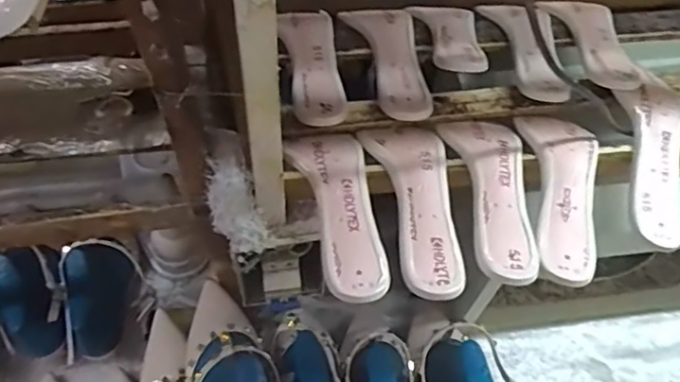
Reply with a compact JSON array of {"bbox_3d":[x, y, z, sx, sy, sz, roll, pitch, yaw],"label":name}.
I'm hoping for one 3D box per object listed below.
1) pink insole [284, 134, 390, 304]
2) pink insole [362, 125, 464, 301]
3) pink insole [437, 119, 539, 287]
[{"bbox_3d":[-0.005,0.016,0.499,0.067,0.032,0.176,-4,59,-6],"label":"pink insole"},{"bbox_3d":[0.072,0.010,0.514,0.069,0.030,0.186,-8,59,-8],"label":"pink insole"},{"bbox_3d":[0.143,0.000,0.522,0.068,0.031,0.183,-3,59,-6],"label":"pink insole"}]

